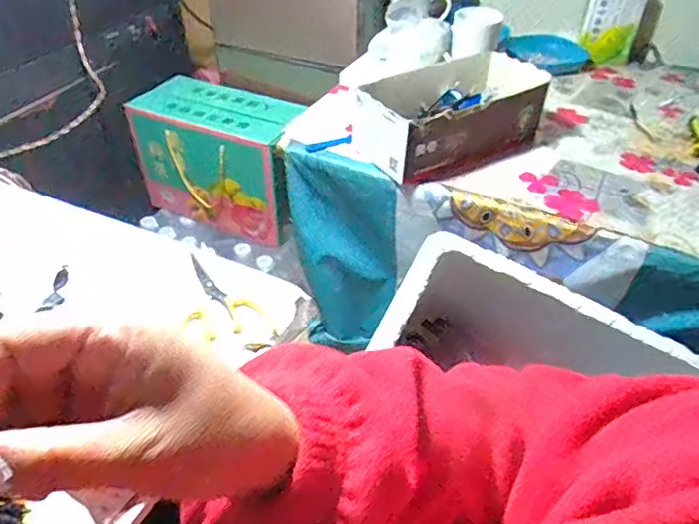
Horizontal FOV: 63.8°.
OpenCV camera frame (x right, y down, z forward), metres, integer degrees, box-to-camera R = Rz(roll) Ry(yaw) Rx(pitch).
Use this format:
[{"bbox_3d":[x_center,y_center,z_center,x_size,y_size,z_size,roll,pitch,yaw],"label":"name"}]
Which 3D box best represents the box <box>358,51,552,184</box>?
[{"bbox_3d":[0.141,-0.215,0.810,0.252,0.094,0.146,-21,47,-23],"label":"box"}]

